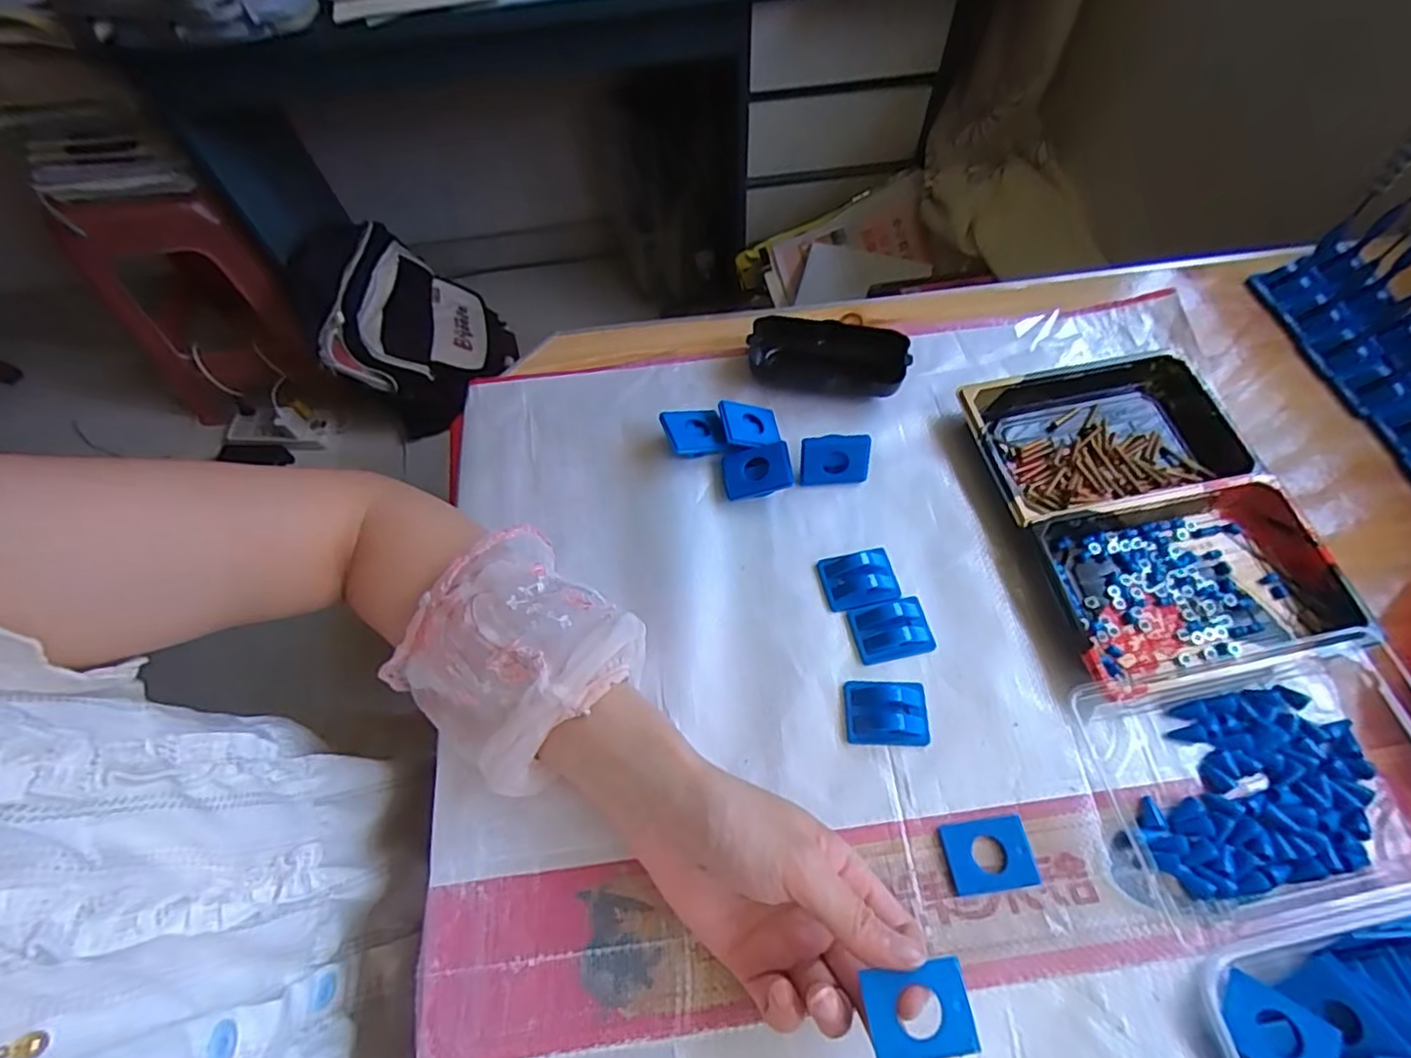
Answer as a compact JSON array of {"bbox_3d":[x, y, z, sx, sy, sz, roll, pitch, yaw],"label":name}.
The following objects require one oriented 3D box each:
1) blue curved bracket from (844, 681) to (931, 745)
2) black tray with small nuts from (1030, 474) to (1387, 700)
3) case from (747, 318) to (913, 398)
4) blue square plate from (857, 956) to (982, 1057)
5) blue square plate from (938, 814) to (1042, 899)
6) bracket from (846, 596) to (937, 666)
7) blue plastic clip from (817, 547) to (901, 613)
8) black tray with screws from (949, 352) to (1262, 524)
[{"bbox_3d":[0.100,0.099,0.358,0.045,0.018,0.034,-1,62,2],"label":"blue curved bracket"},{"bbox_3d":[0.281,0.030,0.376,0.161,0.026,0.105,-11,62,-4],"label":"black tray with small nuts"},{"bbox_3d":[0.086,-0.122,0.468,0.108,0.027,0.053,10,63,7],"label":"case"},{"bbox_3d":[0.085,0.190,0.258,0.039,0.006,0.031,-7,62,-2],"label":"blue square plate"},{"bbox_3d":[0.143,0.163,0.329,0.042,0.005,0.032,-8,62,-2],"label":"blue square plate"},{"bbox_3d":[0.109,0.057,0.378,0.045,0.013,0.033,-13,62,-5],"label":"bracket"},{"bbox_3d":[0.093,0.030,0.394,0.044,0.011,0.036,-12,62,-4],"label":"blue plastic clip"},{"bbox_3d":[0.259,-0.060,0.429,0.160,0.020,0.108,-10,62,-3],"label":"black tray with screws"}]

